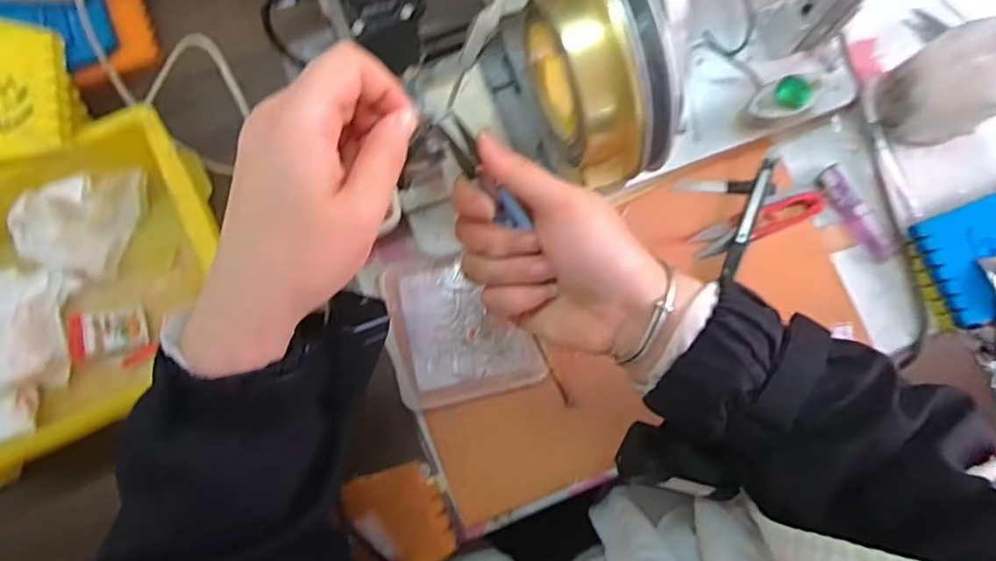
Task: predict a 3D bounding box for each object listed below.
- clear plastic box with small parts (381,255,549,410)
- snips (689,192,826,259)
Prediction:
[{"bbox_3d":[-0.028,0.033,0.438,0.101,0.011,0.105,-14,81,-2],"label":"clear plastic box with small parts"},{"bbox_3d":[0.194,-0.044,0.453,0.106,0.006,0.022,-22,82,-3],"label":"snips"}]

